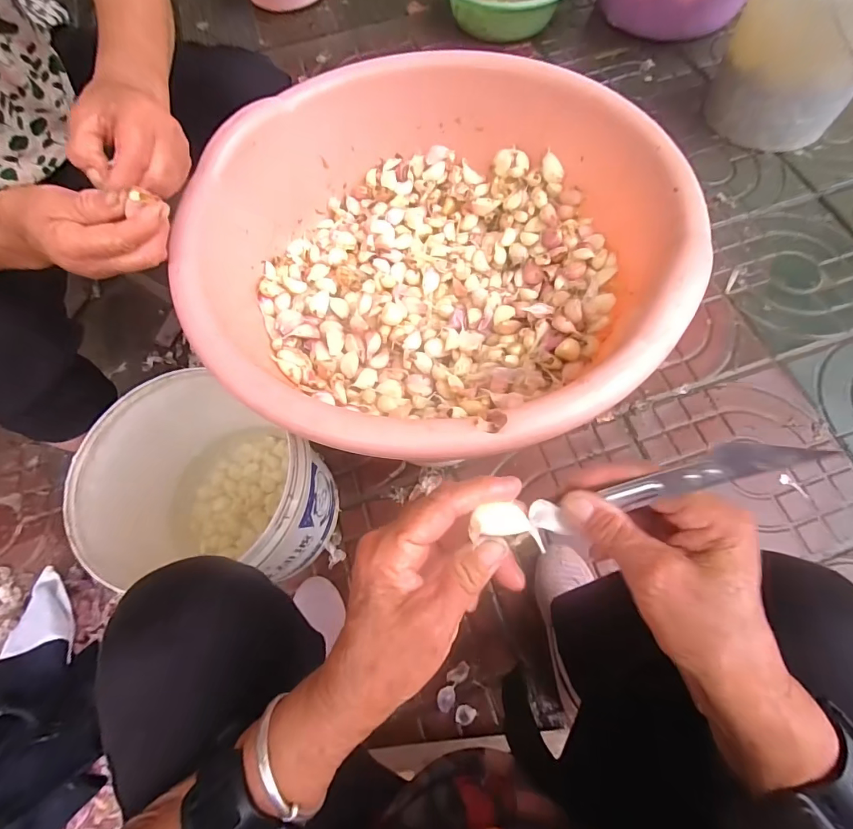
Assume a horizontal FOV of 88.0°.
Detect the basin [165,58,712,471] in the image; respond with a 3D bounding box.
[{"bbox_3d":[0.008,-0.159,0.455,0.433,0.159,0.441,-1,66,3],"label":"basin"}]

